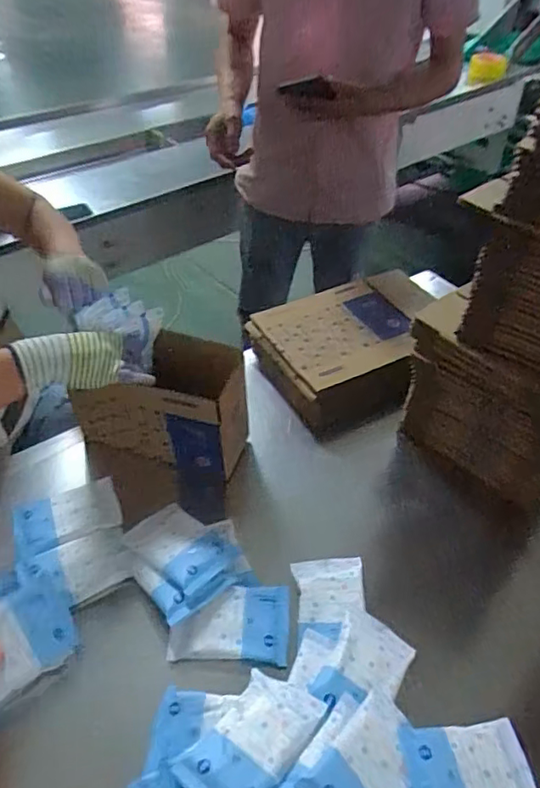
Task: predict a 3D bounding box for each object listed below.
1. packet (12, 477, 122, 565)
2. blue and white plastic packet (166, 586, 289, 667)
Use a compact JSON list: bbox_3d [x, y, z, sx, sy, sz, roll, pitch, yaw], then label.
[{"bbox_3d":[-0.275,0.164,0.751,0.137,0.017,0.083,-16,47,-19],"label":"packet"},{"bbox_3d":[-0.045,0.265,0.651,0.130,0.025,0.084,2,43,0],"label":"blue and white plastic packet"}]

